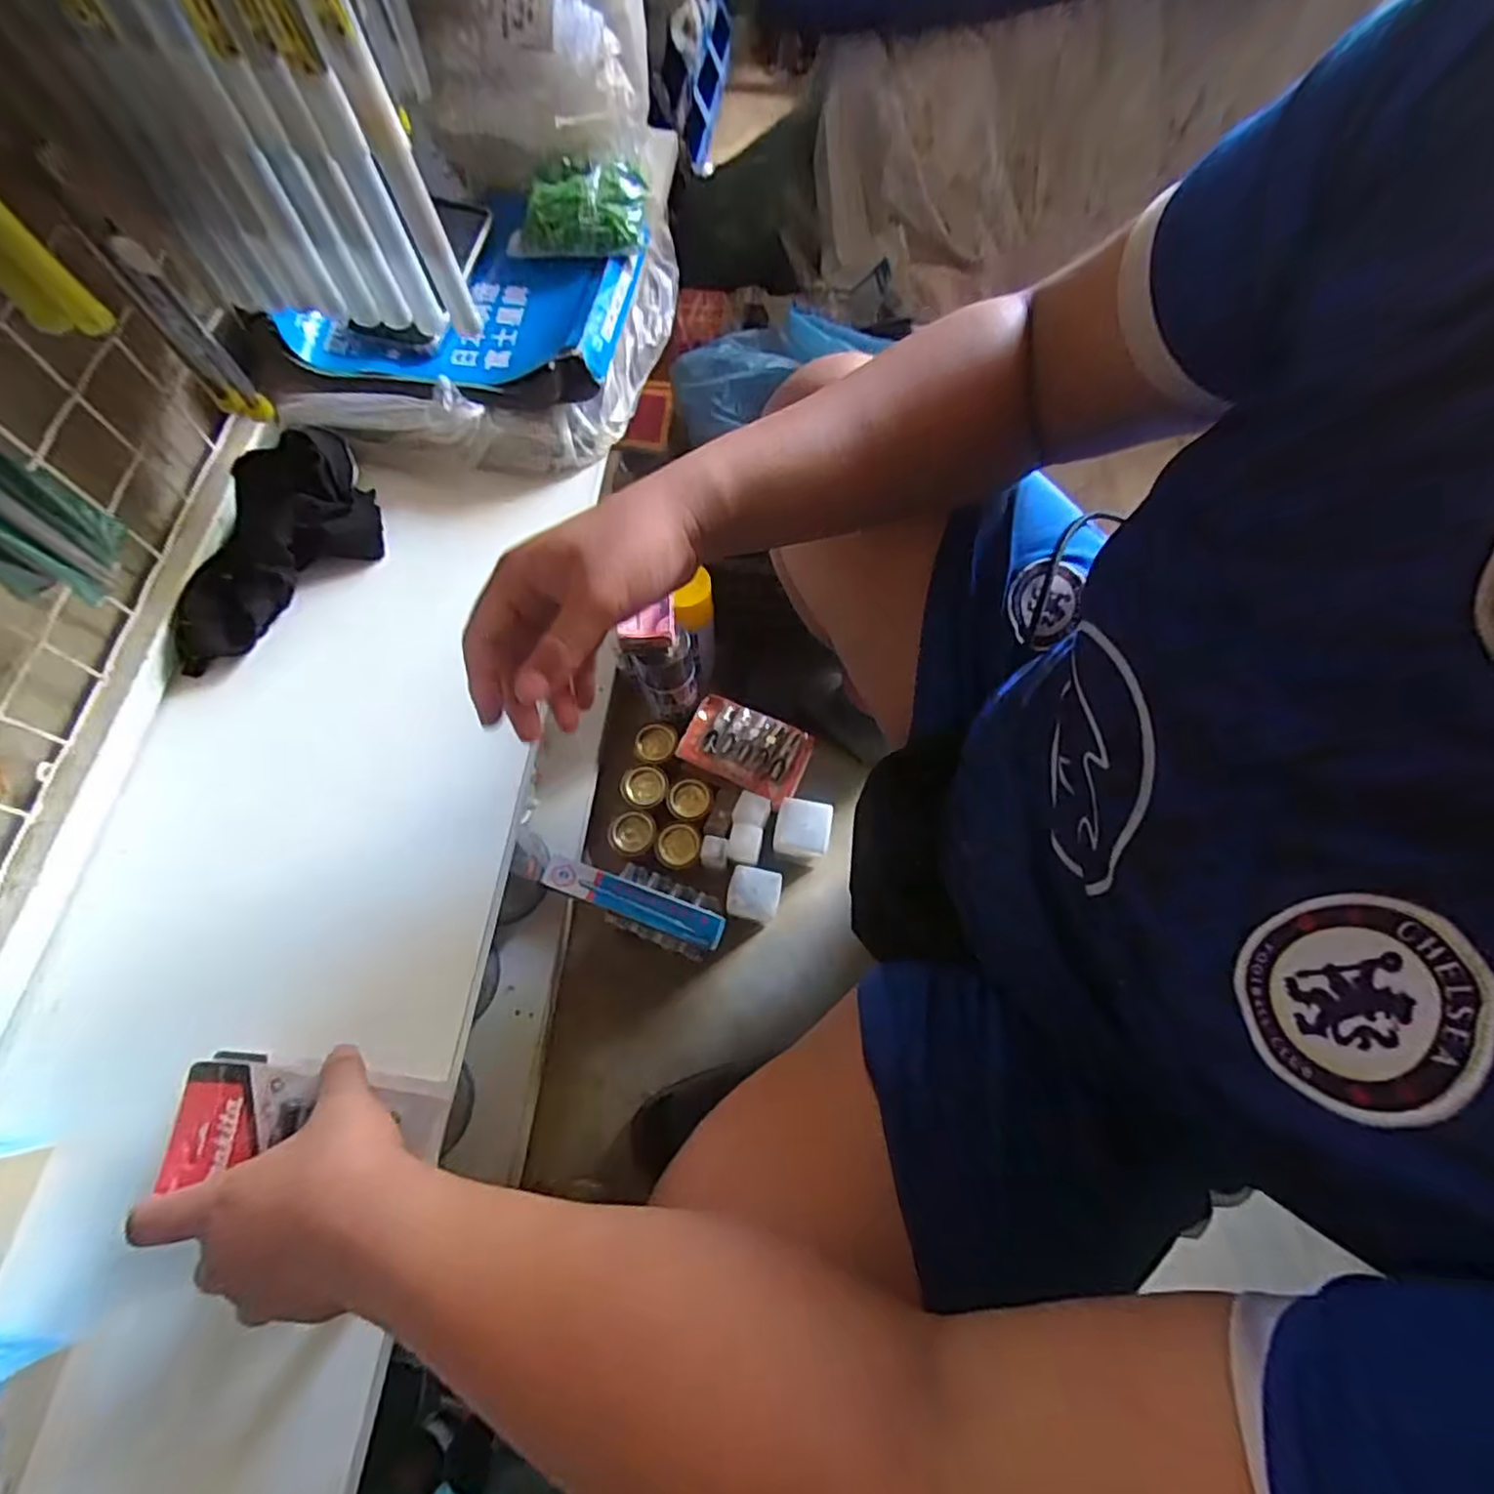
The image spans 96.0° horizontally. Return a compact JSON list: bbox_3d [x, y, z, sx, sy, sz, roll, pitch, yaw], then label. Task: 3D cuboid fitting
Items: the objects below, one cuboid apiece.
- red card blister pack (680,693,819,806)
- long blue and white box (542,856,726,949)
[{"bbox_3d":[-0.002,-0.002,0.805,0.145,0.022,0.092,26,72,8],"label":"red card blister pack"},{"bbox_3d":[-0.124,0.168,0.736,0.204,0.024,0.039,19,71,6],"label":"long blue and white box"}]

